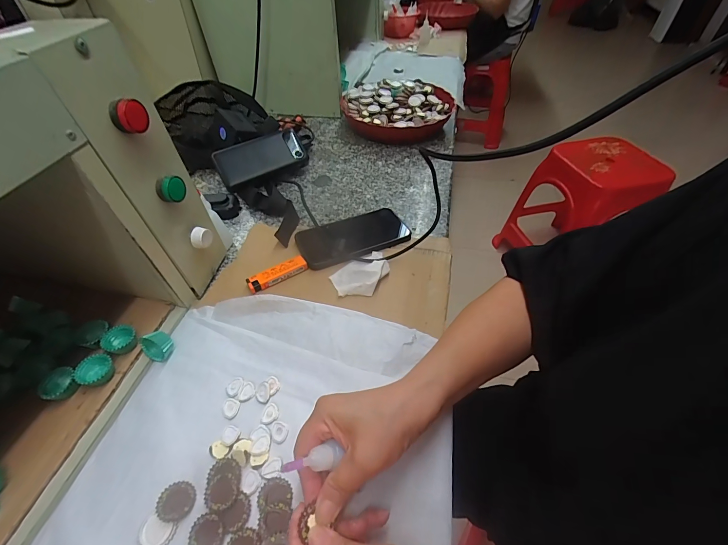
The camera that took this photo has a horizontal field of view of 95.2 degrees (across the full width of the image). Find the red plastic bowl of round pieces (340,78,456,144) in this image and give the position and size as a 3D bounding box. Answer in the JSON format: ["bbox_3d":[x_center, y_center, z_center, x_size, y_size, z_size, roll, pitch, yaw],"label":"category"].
[{"bbox_3d":[0.077,-0.363,0.749,0.249,0.071,0.214,-1,48,0],"label":"red plastic bowl of round pieces"}]

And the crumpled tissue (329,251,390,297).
[{"bbox_3d":[0.000,0.000,0.437,0.084,0.024,0.058,-34,56,-26],"label":"crumpled tissue"}]

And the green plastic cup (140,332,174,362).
[{"bbox_3d":[-0.228,0.081,0.367,0.032,0.028,0.027,28,54,24],"label":"green plastic cup"}]

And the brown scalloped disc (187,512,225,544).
[{"bbox_3d":[-0.125,0.208,0.263,0.028,0.005,0.027,0,48,1],"label":"brown scalloped disc"}]

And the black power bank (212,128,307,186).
[{"bbox_3d":[-0.184,-0.210,0.600,0.154,0.017,0.069,-26,83,-18],"label":"black power bank"}]

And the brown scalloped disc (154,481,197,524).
[{"bbox_3d":[-0.157,0.191,0.278,0.028,0.006,0.030,0,48,1],"label":"brown scalloped disc"}]

